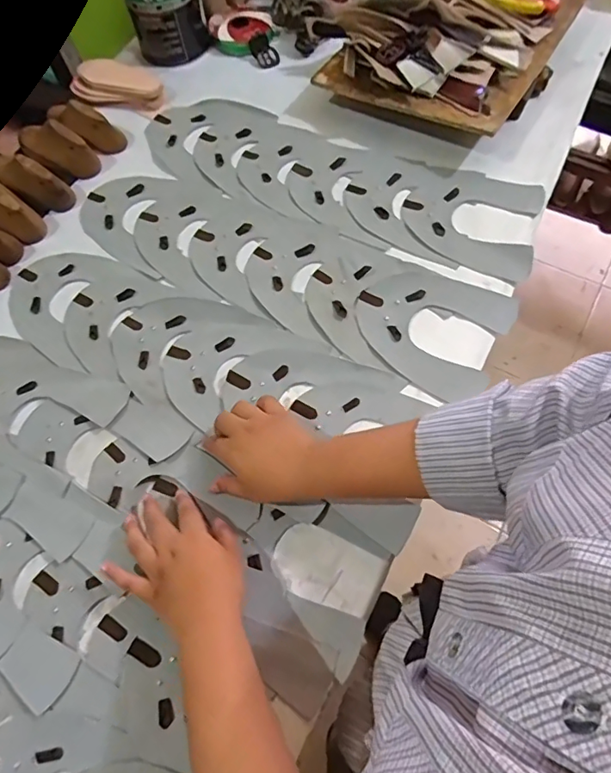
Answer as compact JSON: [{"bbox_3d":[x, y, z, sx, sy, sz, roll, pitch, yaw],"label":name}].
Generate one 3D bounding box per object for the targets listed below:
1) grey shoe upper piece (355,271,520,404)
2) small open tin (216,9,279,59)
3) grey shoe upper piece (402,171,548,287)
[{"bbox_3d":[0.136,-0.069,0.549,0.159,0.008,0.146,25,69,14],"label":"grey shoe upper piece"},{"bbox_3d":[-0.097,-0.548,0.767,0.071,0.028,0.083,35,72,17],"label":"small open tin"},{"bbox_3d":[0.203,-0.209,0.607,0.159,0.005,0.147,16,67,11],"label":"grey shoe upper piece"}]

